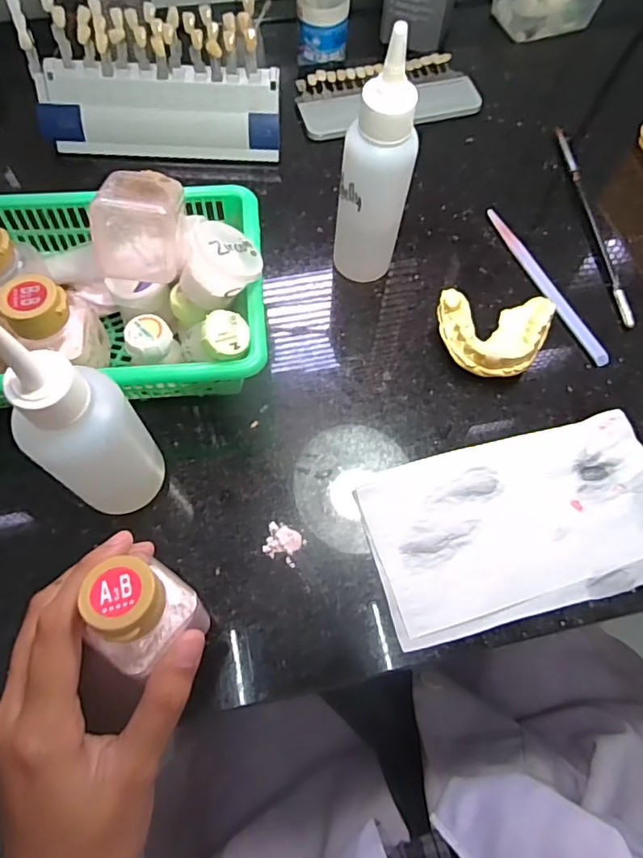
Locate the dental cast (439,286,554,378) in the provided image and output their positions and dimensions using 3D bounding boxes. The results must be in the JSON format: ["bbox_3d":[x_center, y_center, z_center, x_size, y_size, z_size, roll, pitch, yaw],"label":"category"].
[{"bbox_3d":[0.108,-0.058,0.342,0.067,0.027,0.052,3,66,-1],"label":"dental cast"}]

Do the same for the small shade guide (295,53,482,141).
[{"bbox_3d":[0.054,-0.272,0.445,0.148,0.008,0.073,-13,68,-8],"label":"small shade guide"}]

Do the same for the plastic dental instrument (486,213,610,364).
[{"bbox_3d":[0.154,-0.101,0.374,0.012,0.005,0.138,-20,69,-11],"label":"plastic dental instrument"}]

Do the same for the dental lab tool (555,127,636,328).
[{"bbox_3d":[0.198,-0.154,0.398,0.006,0.008,0.187,-3,66,-4],"label":"dental lab tool"}]

